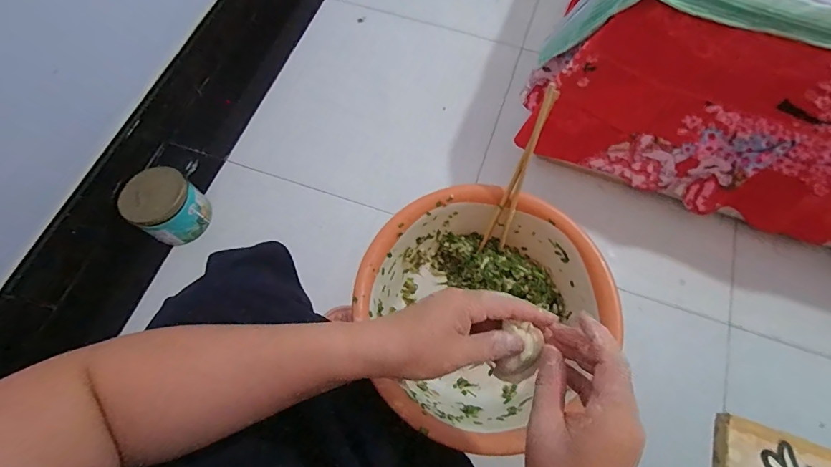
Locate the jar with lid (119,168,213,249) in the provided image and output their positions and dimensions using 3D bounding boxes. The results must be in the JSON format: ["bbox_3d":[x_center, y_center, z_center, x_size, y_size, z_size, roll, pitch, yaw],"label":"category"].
[{"bbox_3d":[-0.528,-0.057,0.871,0.139,0.118,0.128,0,69,0],"label":"jar with lid"}]

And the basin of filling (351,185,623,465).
[{"bbox_3d":[0.067,0.085,0.509,0.283,0.112,0.250,-37,73,-13],"label":"basin of filling"}]

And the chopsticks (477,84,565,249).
[{"bbox_3d":[0.123,-0.064,0.483,0.029,0.217,0.020,20,37,8],"label":"chopsticks"}]

